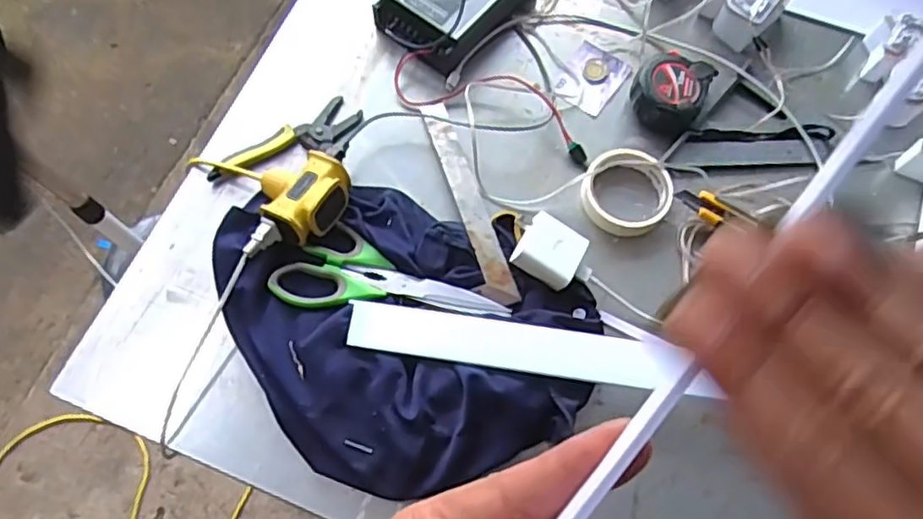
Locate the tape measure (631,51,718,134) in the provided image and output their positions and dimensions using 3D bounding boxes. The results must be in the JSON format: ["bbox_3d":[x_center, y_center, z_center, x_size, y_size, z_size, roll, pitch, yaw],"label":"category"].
[{"bbox_3d":[0.227,-0.180,0.723,0.078,0.032,0.094,22,72,8],"label":"tape measure"}]

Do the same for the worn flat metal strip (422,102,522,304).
[{"bbox_3d":[0.003,-0.065,0.679,0.032,0.005,0.249,-16,64,-9],"label":"worn flat metal strip"}]

